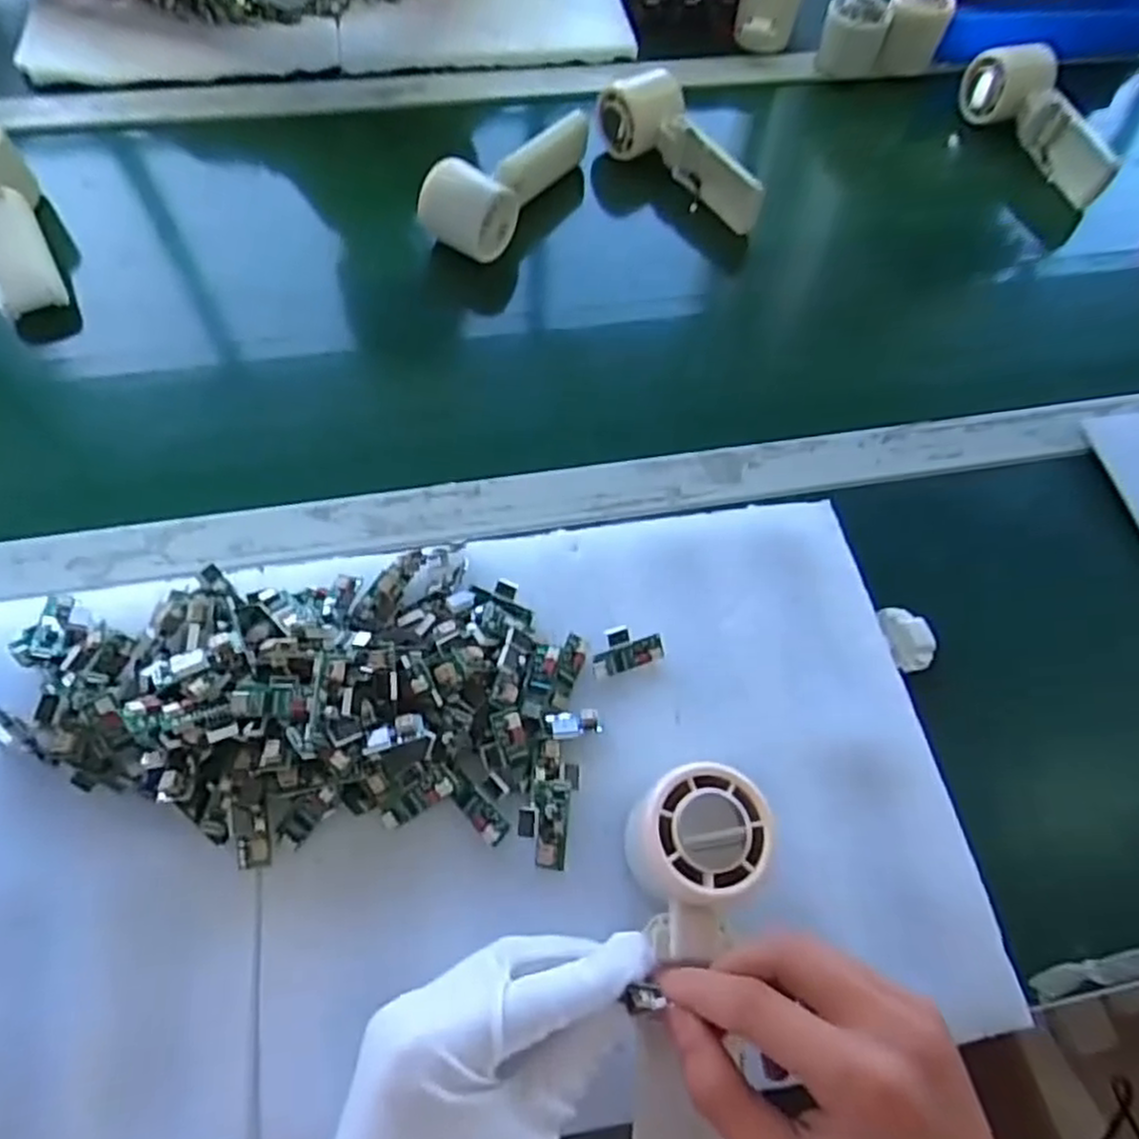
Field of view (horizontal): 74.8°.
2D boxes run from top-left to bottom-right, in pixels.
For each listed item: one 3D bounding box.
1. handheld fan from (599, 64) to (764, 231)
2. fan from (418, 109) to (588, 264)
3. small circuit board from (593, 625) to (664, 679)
[{"bbox_3d":[0.094,-0.334,0.607,0.047,0.073,0.162,-33,69,-18],"label":"handheld fan"},{"bbox_3d":[-0.044,-0.308,0.583,0.055,0.065,0.169,33,65,12],"label":"fan"},{"bbox_3d":[0.028,0.041,0.391,0.037,0.009,0.023,-17,65,-13],"label":"small circuit board"}]

